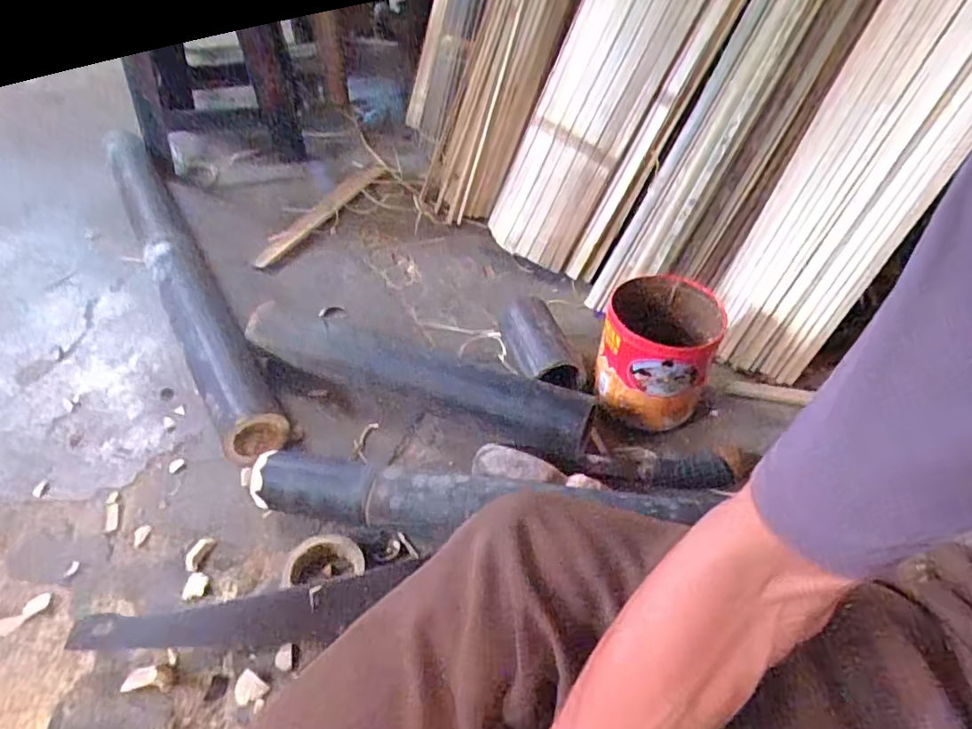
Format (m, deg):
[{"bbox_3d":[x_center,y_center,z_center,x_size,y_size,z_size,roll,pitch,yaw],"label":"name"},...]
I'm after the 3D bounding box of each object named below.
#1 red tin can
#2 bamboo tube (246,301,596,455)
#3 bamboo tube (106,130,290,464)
[{"bbox_3d":[0.234,-0.018,0.783,0.147,0.149,0.168,14,44,13],"label":"red tin can"},{"bbox_3d":[-0.096,0.011,0.815,0.485,0.090,0.098,15,45,14],"label":"bamboo tube"},{"bbox_3d":[-0.551,-0.185,1.022,0.082,0.082,0.994,-23,48,-24],"label":"bamboo tube"}]

